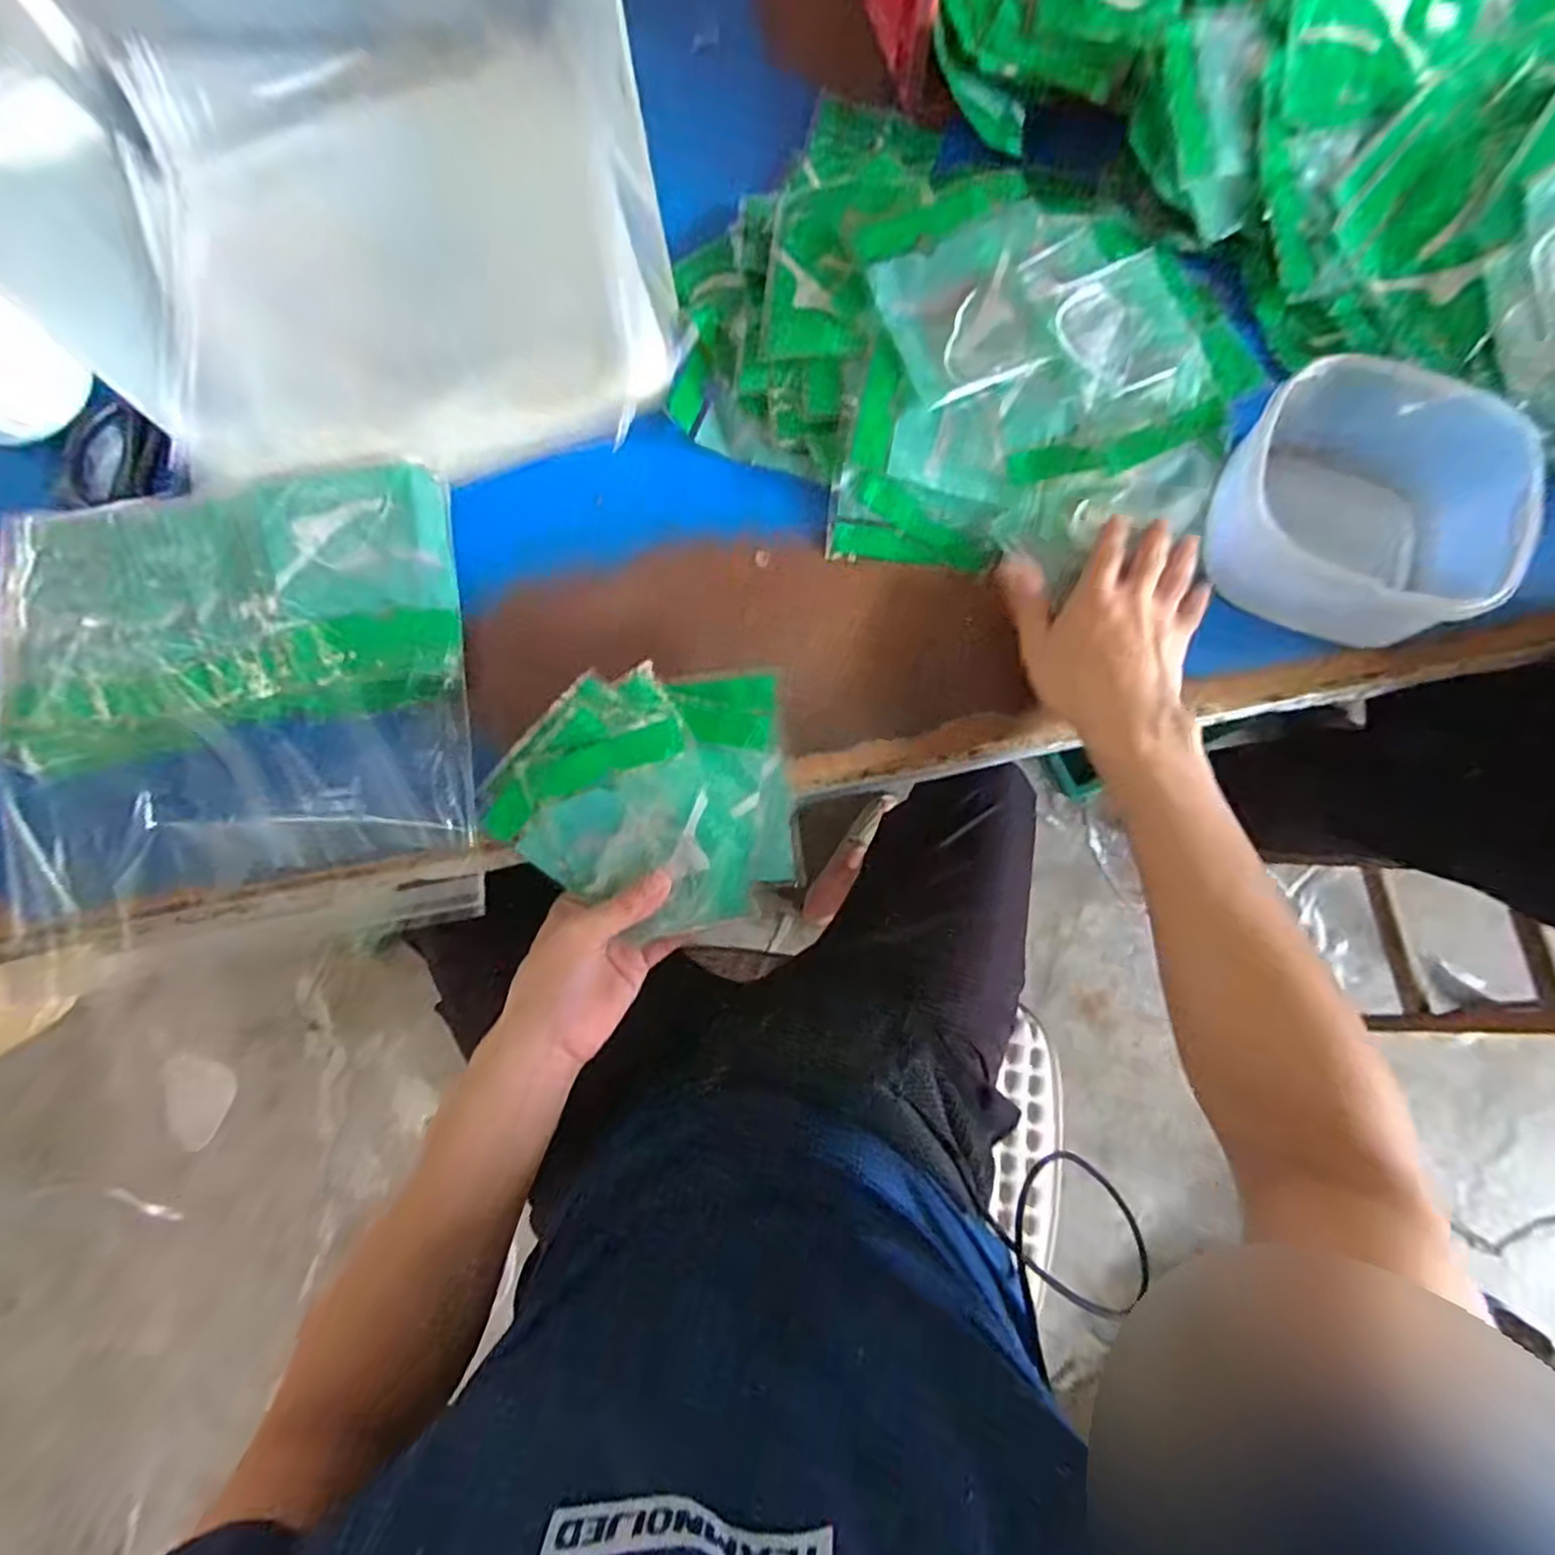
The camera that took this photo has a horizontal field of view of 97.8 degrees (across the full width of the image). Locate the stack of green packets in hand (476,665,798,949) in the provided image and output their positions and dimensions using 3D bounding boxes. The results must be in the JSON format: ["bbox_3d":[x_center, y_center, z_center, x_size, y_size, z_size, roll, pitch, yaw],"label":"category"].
[{"bbox_3d":[-0.081,0.021,0.414,0.179,0.032,0.158,-6,101,-3],"label":"stack of green packets in hand"}]

